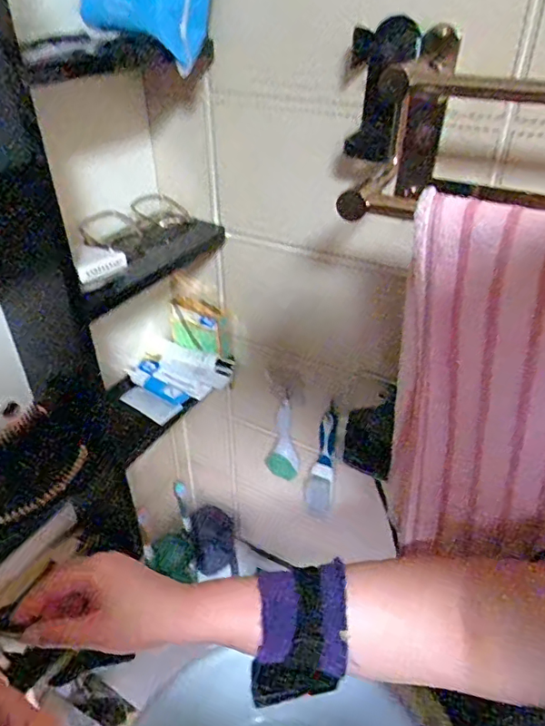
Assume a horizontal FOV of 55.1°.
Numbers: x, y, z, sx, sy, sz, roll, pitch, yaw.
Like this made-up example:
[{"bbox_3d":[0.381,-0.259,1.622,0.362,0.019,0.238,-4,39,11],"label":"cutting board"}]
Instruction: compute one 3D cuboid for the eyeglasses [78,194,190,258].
[{"bbox_3d":[-0.159,-0.159,0.611,0.073,0.039,0.136,18,40,22],"label":"eyeglasses"}]

